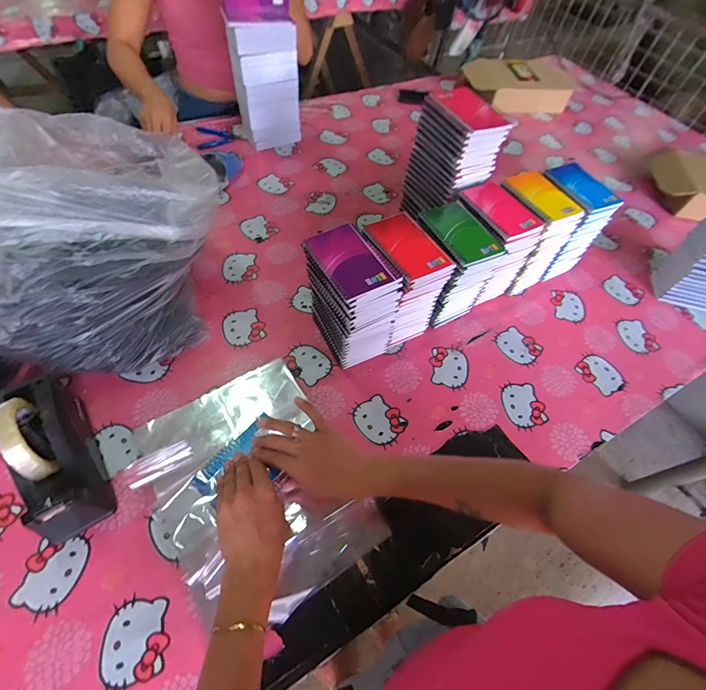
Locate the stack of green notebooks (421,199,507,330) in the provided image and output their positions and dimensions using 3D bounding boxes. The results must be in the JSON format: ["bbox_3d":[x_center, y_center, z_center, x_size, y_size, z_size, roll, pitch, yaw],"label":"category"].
[{"bbox_3d":[0.175,-0.134,0.682,0.109,0.191,0.125,-24,63,-20],"label":"stack of green notebooks"}]

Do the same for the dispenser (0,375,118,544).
[{"bbox_3d":[-0.396,0.136,0.488,0.074,0.133,0.215,-28,64,-22],"label":"dispenser"}]

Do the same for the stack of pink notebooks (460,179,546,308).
[{"bbox_3d":[0.246,-0.196,0.724,0.107,0.180,0.162,-24,62,-20],"label":"stack of pink notebooks"}]

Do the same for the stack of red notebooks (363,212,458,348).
[{"bbox_3d":[0.081,-0.106,0.653,0.101,0.195,0.128,-23,62,-19],"label":"stack of red notebooks"}]

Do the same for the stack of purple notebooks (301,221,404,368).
[{"bbox_3d":[-0.001,-0.072,0.616,0.104,0.204,0.135,-26,63,-21],"label":"stack of purple notebooks"}]

